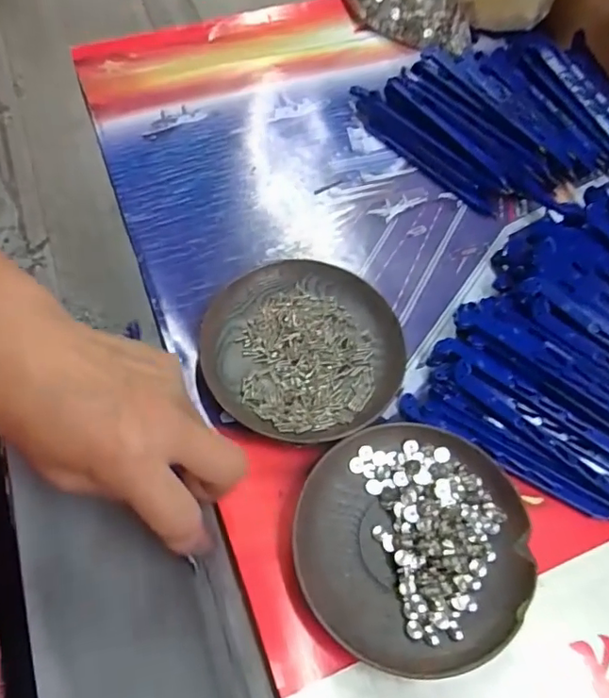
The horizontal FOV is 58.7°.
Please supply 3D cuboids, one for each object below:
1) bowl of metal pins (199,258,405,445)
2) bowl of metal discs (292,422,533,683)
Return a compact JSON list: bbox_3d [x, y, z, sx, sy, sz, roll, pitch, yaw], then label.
[{"bbox_3d":[0.000,0.001,0.321,0.116,0.016,0.112,1,62,-2],"label":"bowl of metal pins"},{"bbox_3d":[0.054,0.095,0.271,0.117,0.016,0.111,1,62,-2],"label":"bowl of metal discs"}]

